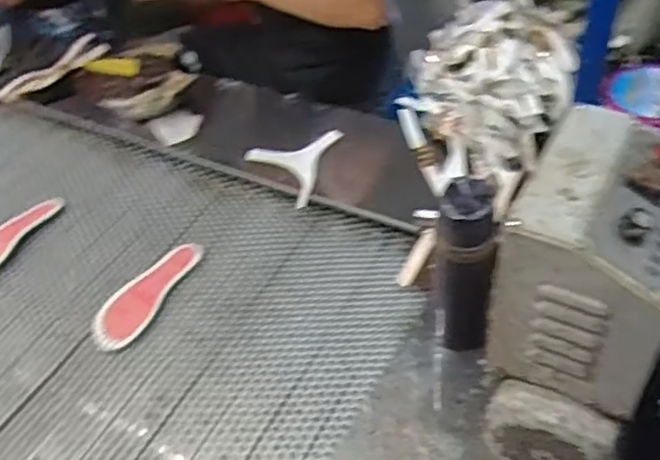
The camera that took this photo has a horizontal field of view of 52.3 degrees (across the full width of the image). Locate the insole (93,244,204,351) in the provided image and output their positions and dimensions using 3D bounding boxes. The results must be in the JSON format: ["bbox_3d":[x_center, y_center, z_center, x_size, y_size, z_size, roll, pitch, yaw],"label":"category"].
[{"bbox_3d":[-0.292,0.095,1.055,0.087,0.010,0.223,14,49,20],"label":"insole"}]

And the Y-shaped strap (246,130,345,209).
[{"bbox_3d":[-0.077,-0.127,1.201,0.144,0.021,0.211,13,48,12],"label":"Y-shaped strap"}]

